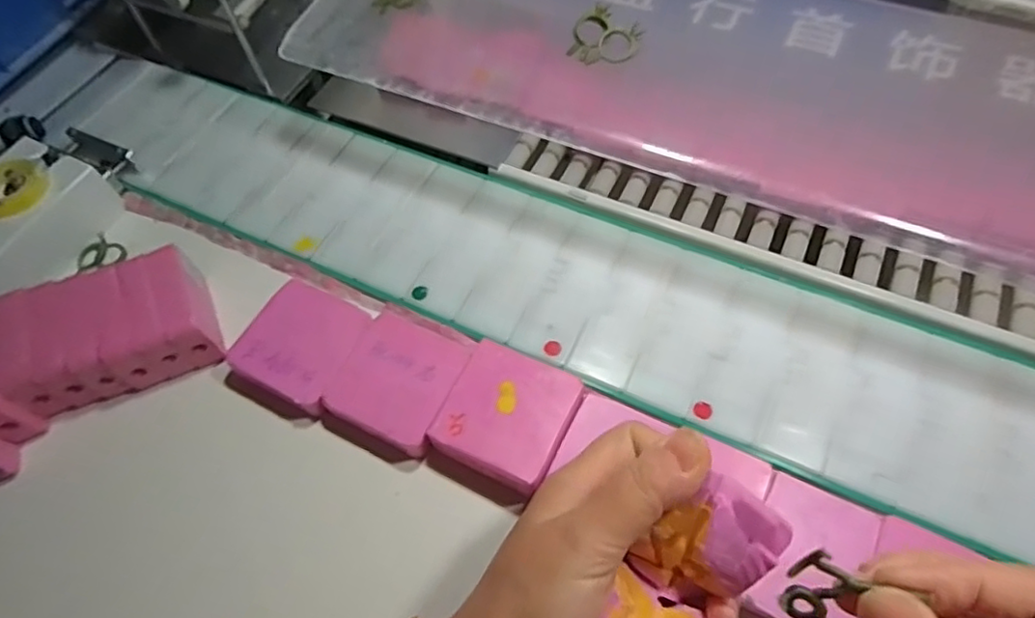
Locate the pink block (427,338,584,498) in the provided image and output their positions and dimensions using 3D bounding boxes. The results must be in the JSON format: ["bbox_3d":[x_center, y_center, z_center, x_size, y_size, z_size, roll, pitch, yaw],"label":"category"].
[{"bbox_3d":[-0.006,0.061,0.349,0.067,0.020,0.069,24,64,16],"label":"pink block"}]

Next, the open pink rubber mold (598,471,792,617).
[{"bbox_3d":[0.063,0.108,0.227,0.046,0.045,0.088,31,81,19],"label":"open pink rubber mold"}]

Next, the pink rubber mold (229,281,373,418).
[{"bbox_3d":[-0.136,0.024,0.387,0.069,0.018,0.074,24,64,16],"label":"pink rubber mold"}]

